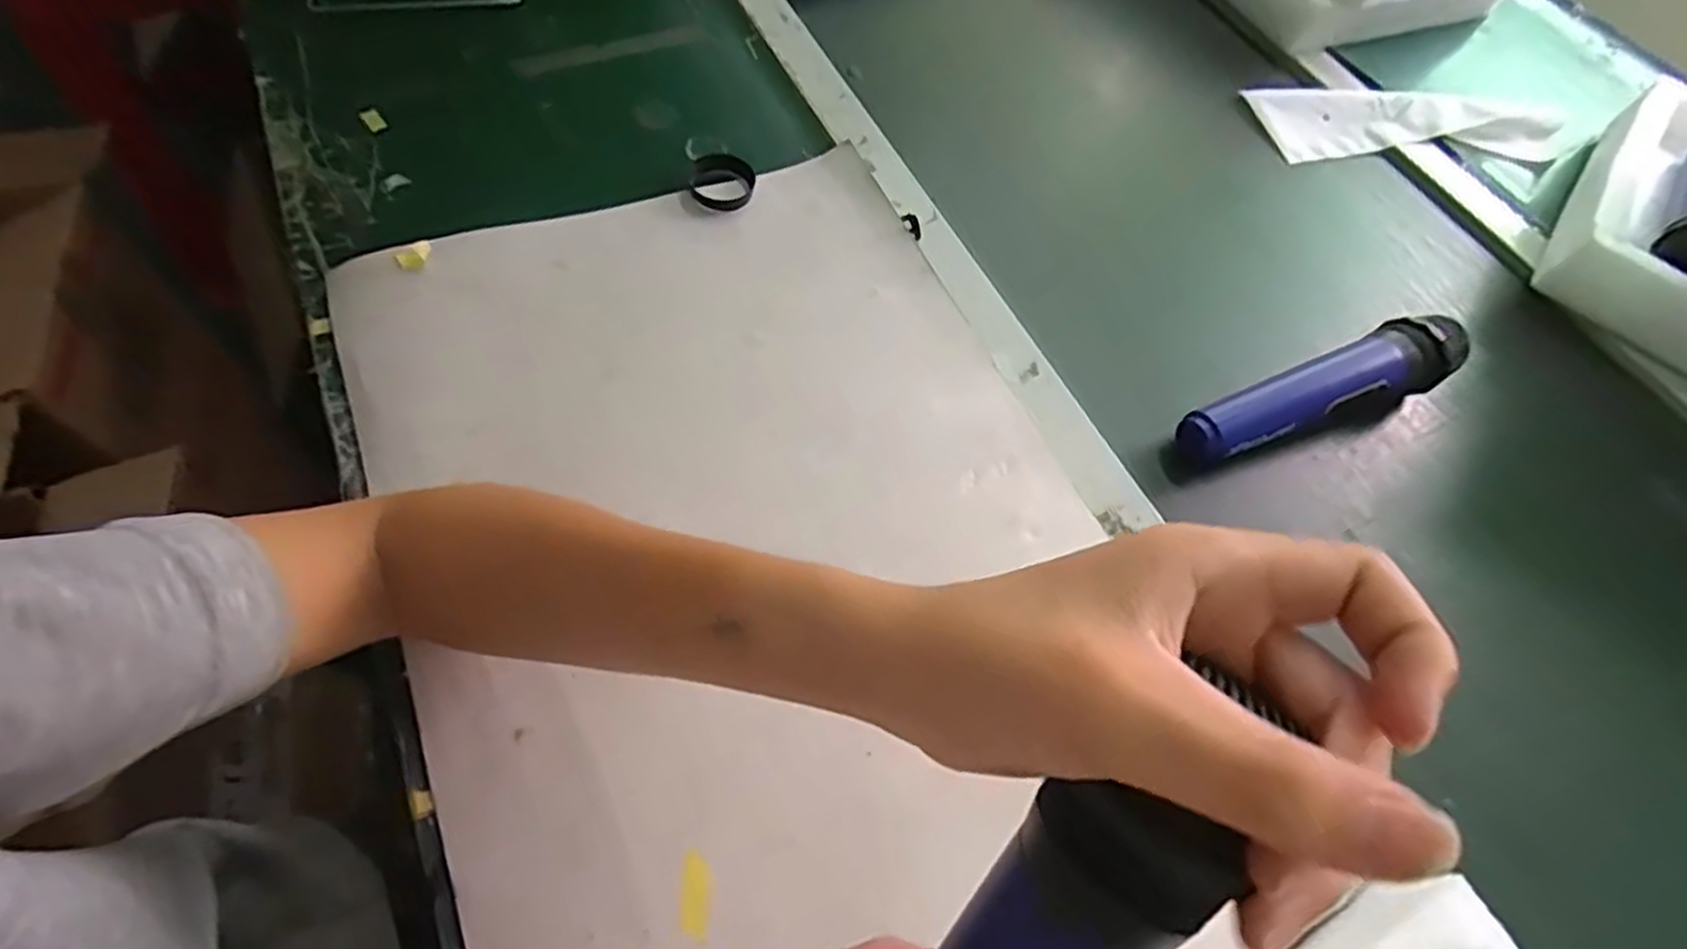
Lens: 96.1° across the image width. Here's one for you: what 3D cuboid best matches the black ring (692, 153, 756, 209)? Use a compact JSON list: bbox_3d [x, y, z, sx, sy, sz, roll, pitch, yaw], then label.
[{"bbox_3d":[-0.081,-0.198,0.507,0.042,0.016,0.046,2,60,-3],"label":"black ring"}]

